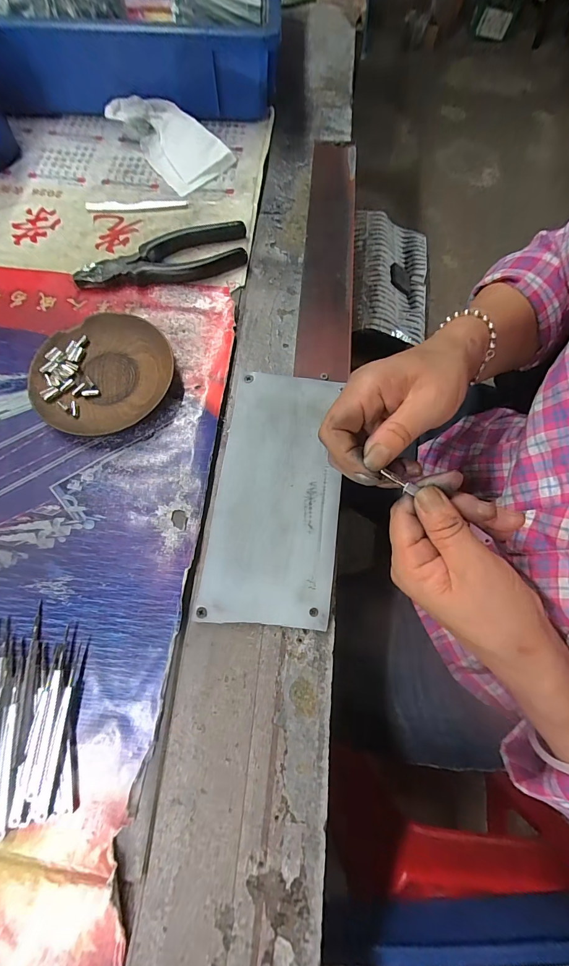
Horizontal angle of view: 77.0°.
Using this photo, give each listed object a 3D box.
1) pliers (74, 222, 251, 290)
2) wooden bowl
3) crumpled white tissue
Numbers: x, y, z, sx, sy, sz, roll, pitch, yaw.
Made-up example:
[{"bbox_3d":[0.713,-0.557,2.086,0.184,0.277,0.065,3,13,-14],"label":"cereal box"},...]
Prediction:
[{"bbox_3d":[-0.116,-0.219,0.346,0.160,0.016,0.054,-10,72,-5],"label":"pliers"},{"bbox_3d":[-0.153,-0.092,0.303,0.112,0.016,0.102,0,72,-1],"label":"wooden bowl"},{"bbox_3d":[-0.125,-0.382,0.394,0.073,0.028,0.128,-43,78,-14],"label":"crumpled white tissue"}]

